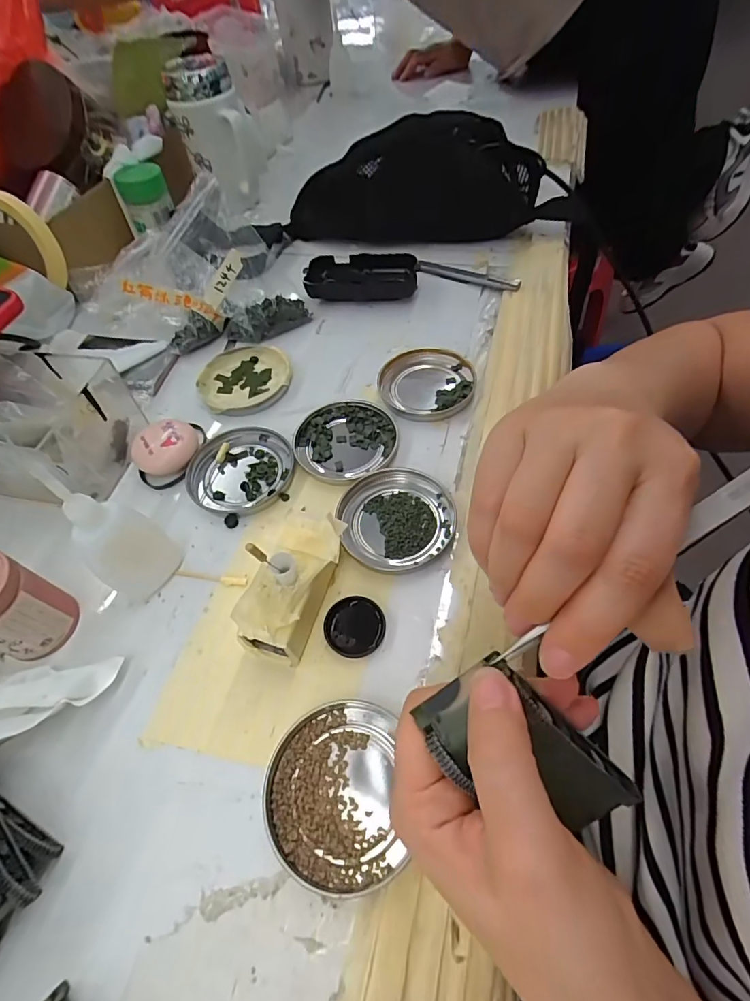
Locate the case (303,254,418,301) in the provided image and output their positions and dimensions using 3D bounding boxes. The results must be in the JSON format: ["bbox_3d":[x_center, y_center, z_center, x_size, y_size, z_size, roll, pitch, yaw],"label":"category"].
[{"bbox_3d":[-0.014,-0.222,0.468,0.109,0.028,0.044,-1,56,4],"label":"case"}]

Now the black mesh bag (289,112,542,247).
[{"bbox_3d":[0.036,-0.332,0.492,0.270,0.095,0.078,1,56,6],"label":"black mesh bag"}]

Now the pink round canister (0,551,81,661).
[{"bbox_3d":[-0.212,0.062,0.272,0.041,0.064,0.044,-2,56,3],"label":"pink round canister"}]

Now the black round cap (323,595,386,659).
[{"bbox_3d":[-0.012,0.075,0.279,0.035,0.006,0.036,-2,56,3],"label":"black round cap"}]

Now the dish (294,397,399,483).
[{"bbox_3d":[-0.023,-0.049,0.362,0.077,0.006,0.073,-2,56,3],"label":"dish"}]

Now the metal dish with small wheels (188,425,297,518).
[{"bbox_3d":[-0.101,-0.025,0.353,0.077,0.007,0.078,-2,56,3],"label":"metal dish with small wheels"}]

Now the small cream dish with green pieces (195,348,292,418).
[{"bbox_3d":[-0.115,-0.107,0.408,0.079,0.009,0.078,-2,56,3],"label":"small cream dish with green pieces"}]

